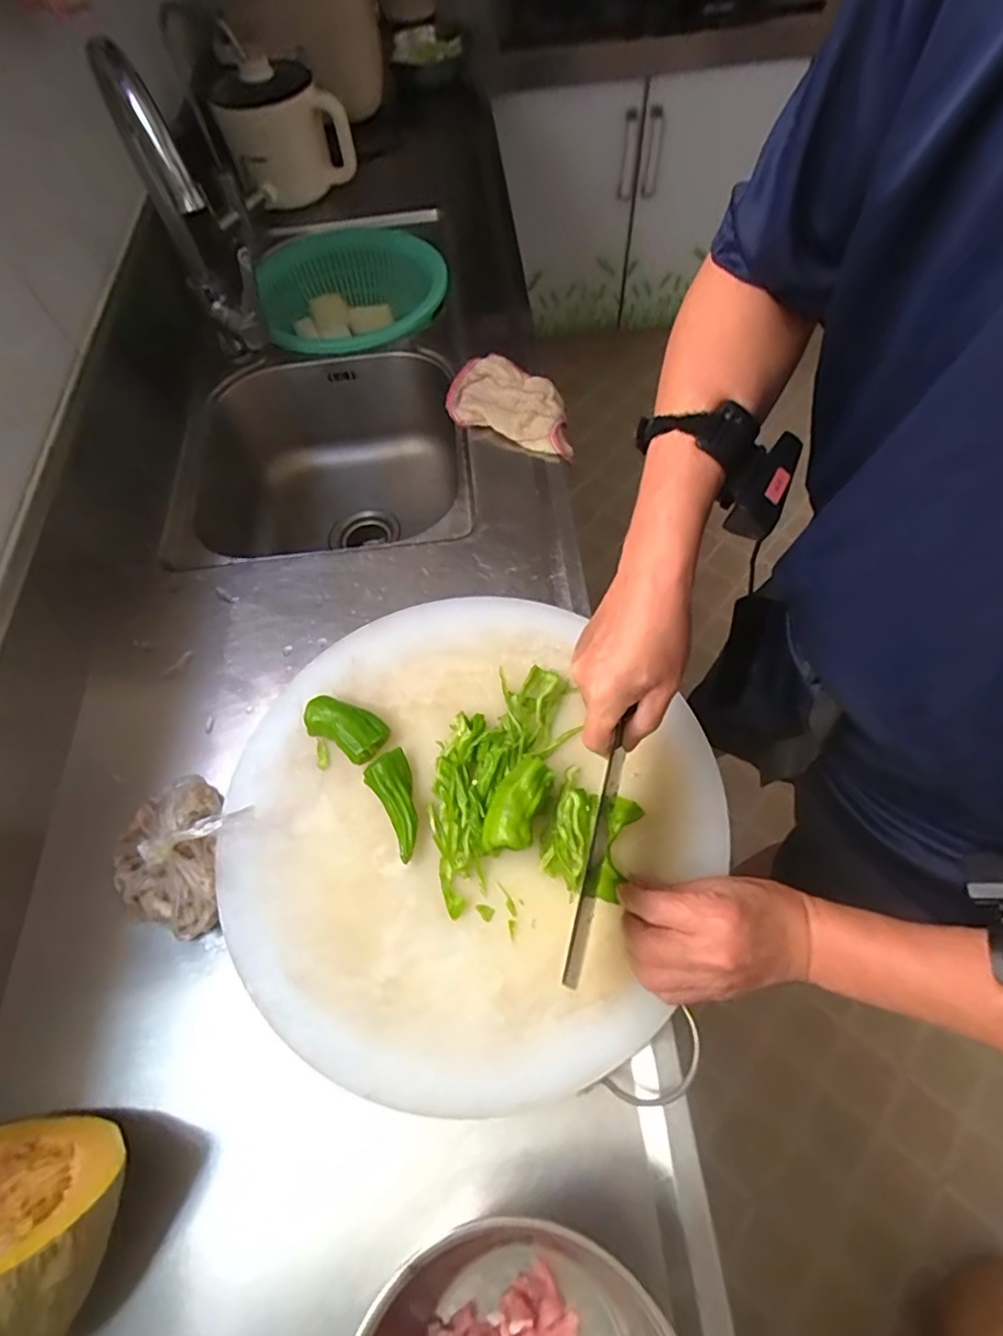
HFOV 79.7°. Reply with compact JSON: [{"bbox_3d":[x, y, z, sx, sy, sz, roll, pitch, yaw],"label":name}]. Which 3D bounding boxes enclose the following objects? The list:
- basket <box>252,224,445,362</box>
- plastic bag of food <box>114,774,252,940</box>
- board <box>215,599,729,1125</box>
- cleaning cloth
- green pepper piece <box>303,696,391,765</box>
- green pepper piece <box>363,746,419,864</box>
[{"bbox_3d":[-0.236,-0.588,0.994,0.288,0.122,0.323,-18,62,-5],"label":"basket"},{"bbox_3d":[-0.272,0.142,0.484,0.116,0.070,0.112,24,66,16],"label":"plastic bag of food"},{"bbox_3d":[-0.036,0.116,0.483,0.369,0.034,0.388,-2,62,5],"label":"board"},{"bbox_3d":[0.020,-0.339,0.761,0.180,0.020,0.126,23,66,15],"label":"cleaning cloth"},{"bbox_3d":[-0.137,0.052,0.526,0.072,0.031,0.041,27,67,17],"label":"green pepper piece"},{"bbox_3d":[-0.081,0.108,0.486,0.037,0.025,0.080,-28,64,-11],"label":"green pepper piece"}]

